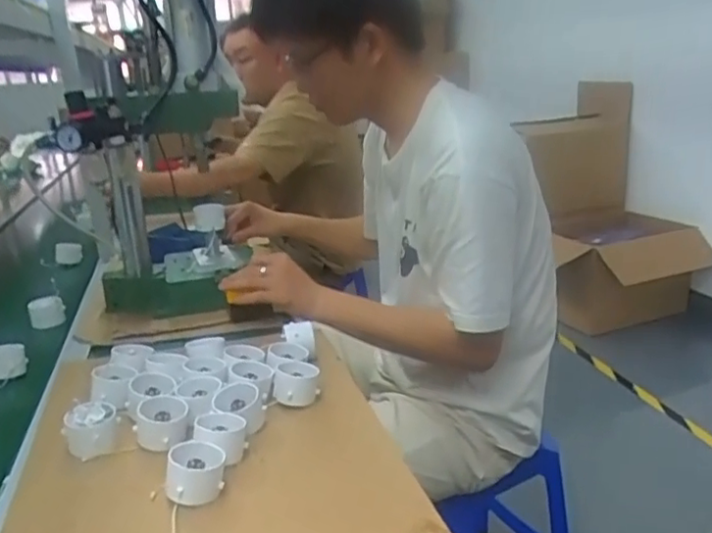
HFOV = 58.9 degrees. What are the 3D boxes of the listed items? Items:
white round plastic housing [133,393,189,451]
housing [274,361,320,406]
[{"bbox_3d":[-0.201,0.166,0.657,0.055,0.034,0.048,-8,17,-16],"label":"white round plastic housing"},{"bbox_3d":[-0.069,0.138,0.738,0.054,0.036,0.052,-5,17,-7],"label":"housing"}]

